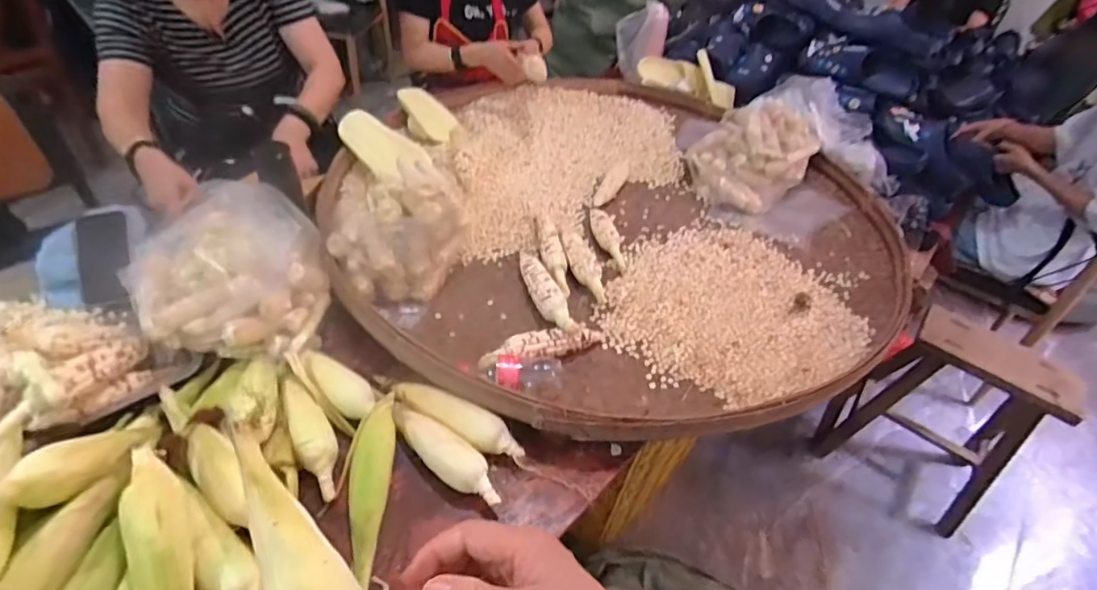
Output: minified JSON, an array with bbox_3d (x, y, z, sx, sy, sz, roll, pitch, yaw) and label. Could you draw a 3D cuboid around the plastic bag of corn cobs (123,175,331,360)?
[{"bbox_3d":[-0.490,-0.037,0.840,0.251,0.161,0.241,5,45,-4],"label":"plastic bag of corn cobs"}]

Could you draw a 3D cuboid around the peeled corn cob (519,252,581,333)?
[{"bbox_3d":[-0.010,-0.008,1.002,0.049,0.050,0.249,-10,46,-17],"label":"peeled corn cob"}]

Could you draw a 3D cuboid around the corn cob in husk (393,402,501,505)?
[{"bbox_3d":[-0.146,0.224,0.764,0.206,0.043,0.055,31,49,23],"label":"corn cob in husk"}]

